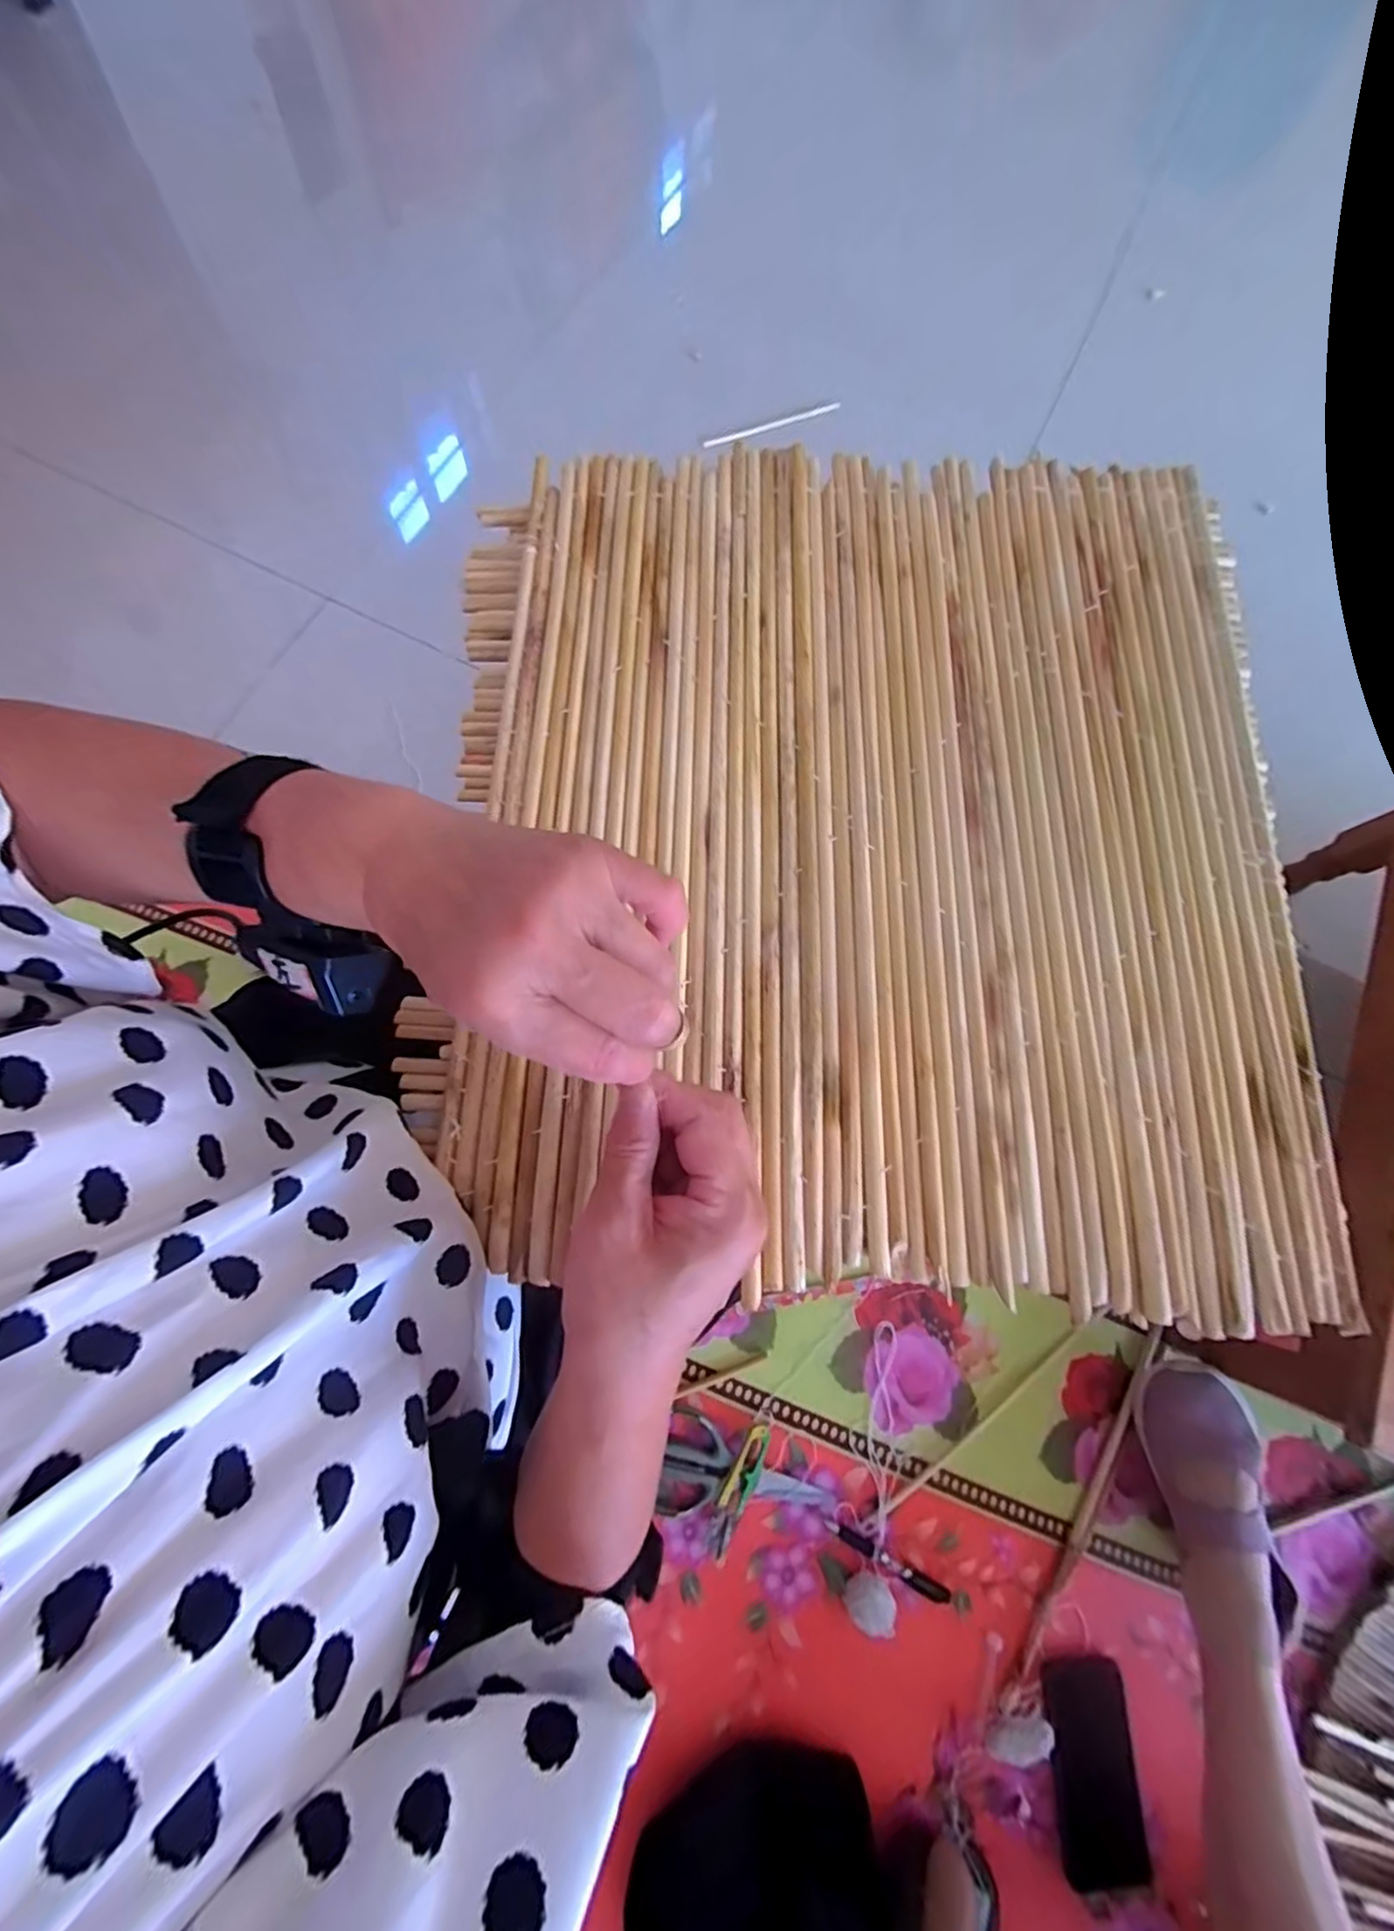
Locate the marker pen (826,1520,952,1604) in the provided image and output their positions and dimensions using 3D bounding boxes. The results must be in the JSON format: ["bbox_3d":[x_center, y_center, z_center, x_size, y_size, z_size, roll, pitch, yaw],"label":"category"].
[{"bbox_3d":[0.189,0.591,0.631,0.129,0.008,0.013,29,75,4],"label":"marker pen"}]

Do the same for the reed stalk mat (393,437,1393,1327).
[{"bbox_3d":[0.086,-0.085,0.361,0.454,0.013,0.495,2,76,3],"label":"reed stalk mat"}]

